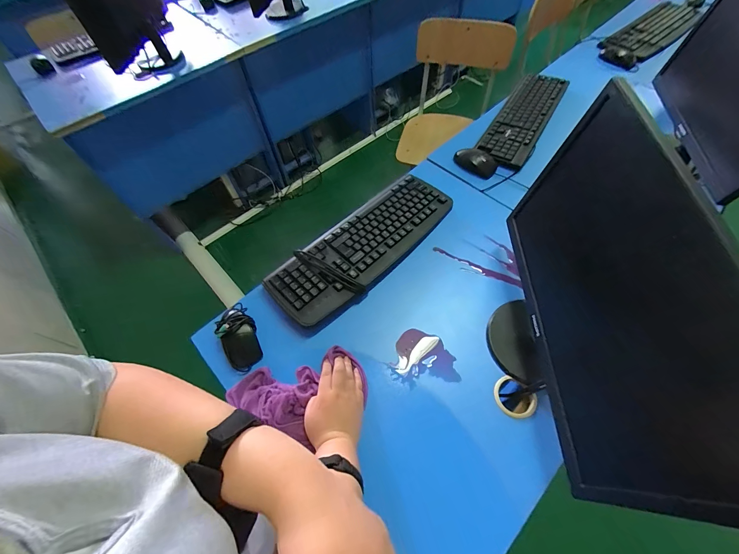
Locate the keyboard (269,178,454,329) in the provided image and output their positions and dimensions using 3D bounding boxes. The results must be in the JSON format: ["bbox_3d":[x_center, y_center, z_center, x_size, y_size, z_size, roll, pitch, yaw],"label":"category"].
[{"bbox_3d":[-0.005,-0.076,0.673,0.439,0.020,0.154,-41,66,-20],"label":"keyboard"}]

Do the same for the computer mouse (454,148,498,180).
[{"bbox_3d":[0.278,-0.299,0.810,0.109,0.028,0.059,38,67,22],"label":"computer mouse"}]

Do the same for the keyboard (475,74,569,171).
[{"bbox_3d":[0.435,-0.455,0.872,0.130,0.016,0.412,28,64,17],"label":"keyboard"}]

